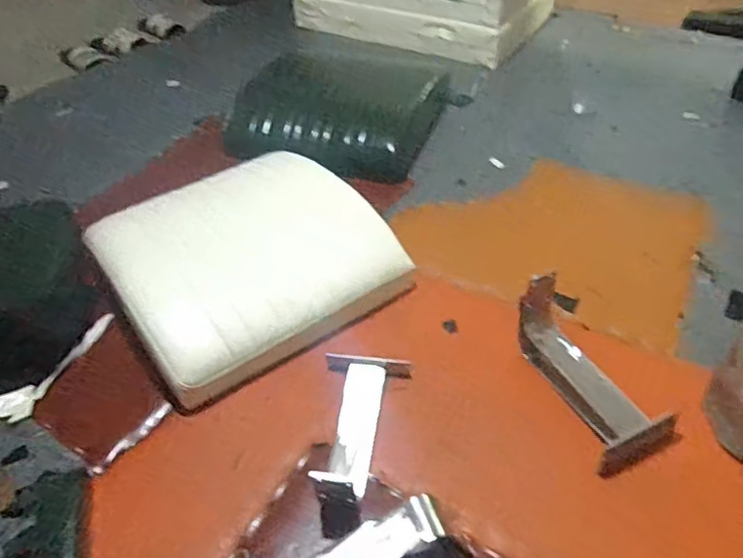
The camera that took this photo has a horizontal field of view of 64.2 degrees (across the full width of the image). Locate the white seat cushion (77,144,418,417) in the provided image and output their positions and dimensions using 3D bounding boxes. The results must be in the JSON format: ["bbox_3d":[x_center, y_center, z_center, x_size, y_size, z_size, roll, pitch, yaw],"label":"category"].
[{"bbox_3d":[-0.235,-0.037,1.154,0.482,0.160,0.429,-29,49,-24],"label":"white seat cushion"}]

